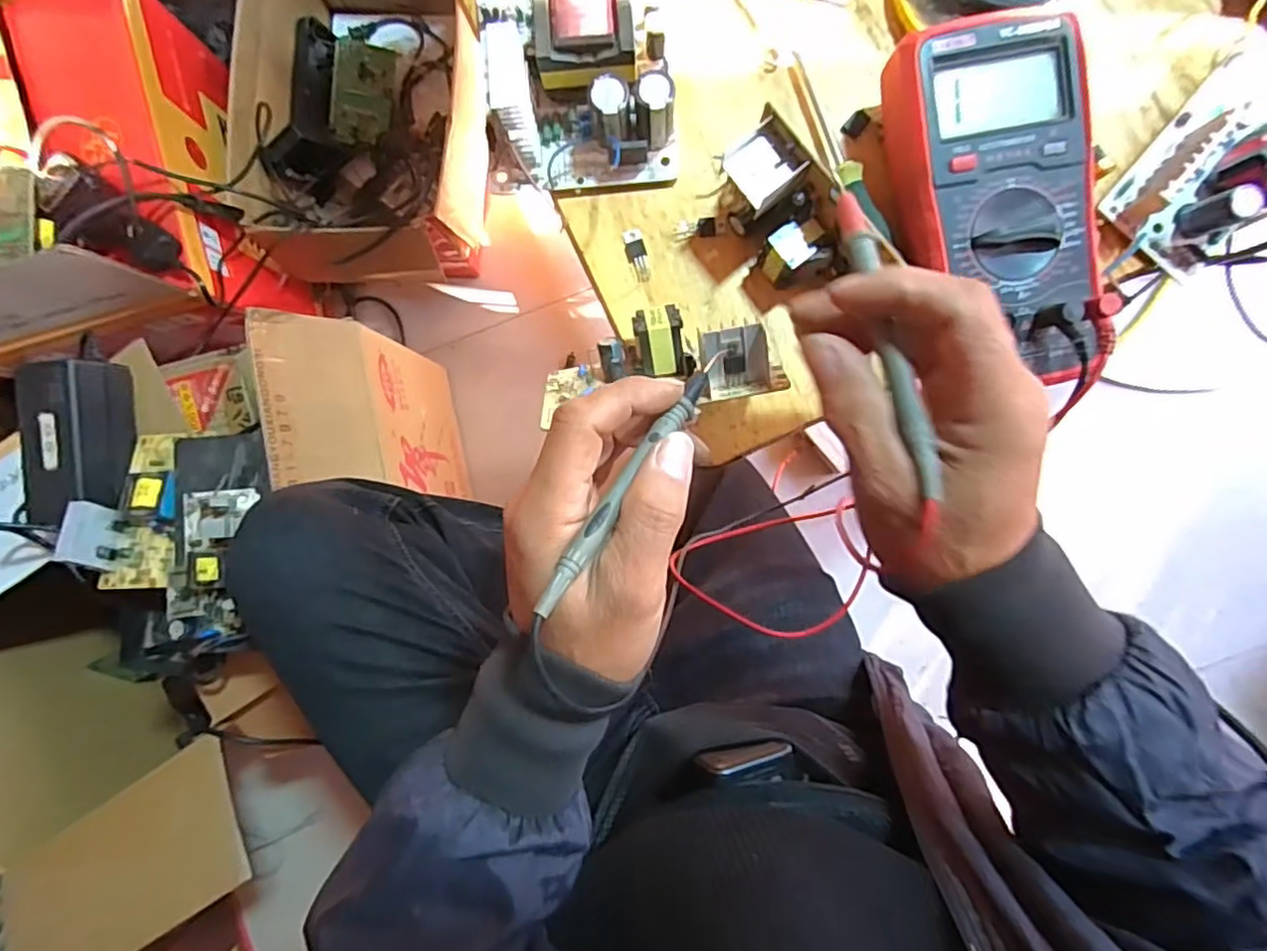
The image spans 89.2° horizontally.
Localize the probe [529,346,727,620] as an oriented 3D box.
[{"bbox_3d":[0.001,-0.001,0.262,0.011,0.007,0.130,34,67,3],"label":"probe"}]

